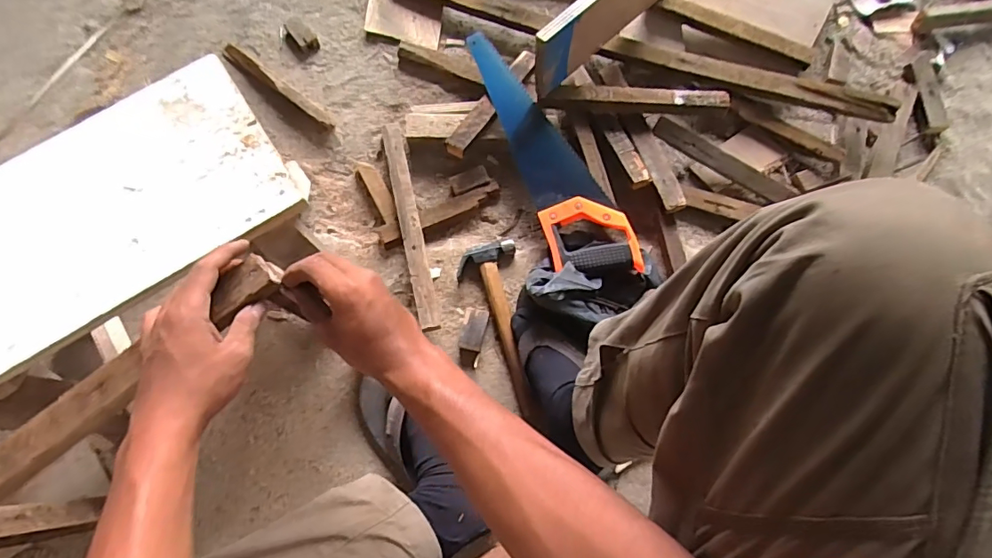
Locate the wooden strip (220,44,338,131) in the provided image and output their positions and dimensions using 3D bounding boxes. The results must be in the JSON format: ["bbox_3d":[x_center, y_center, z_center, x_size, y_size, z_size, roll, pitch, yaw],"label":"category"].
[{"bbox_3d":[-0.352,-0.314,0.808,0.236,0.022,0.026,36,79,9],"label":"wooden strip"}]

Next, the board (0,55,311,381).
[{"bbox_3d":[-0.421,-0.054,0.499,0.417,0.027,0.223,-32,75,-7],"label":"board"}]

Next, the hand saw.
[{"bbox_3d":[0.072,-0.191,0.739,0.108,0.025,0.414,-22,77,-5],"label":"hand saw"}]

